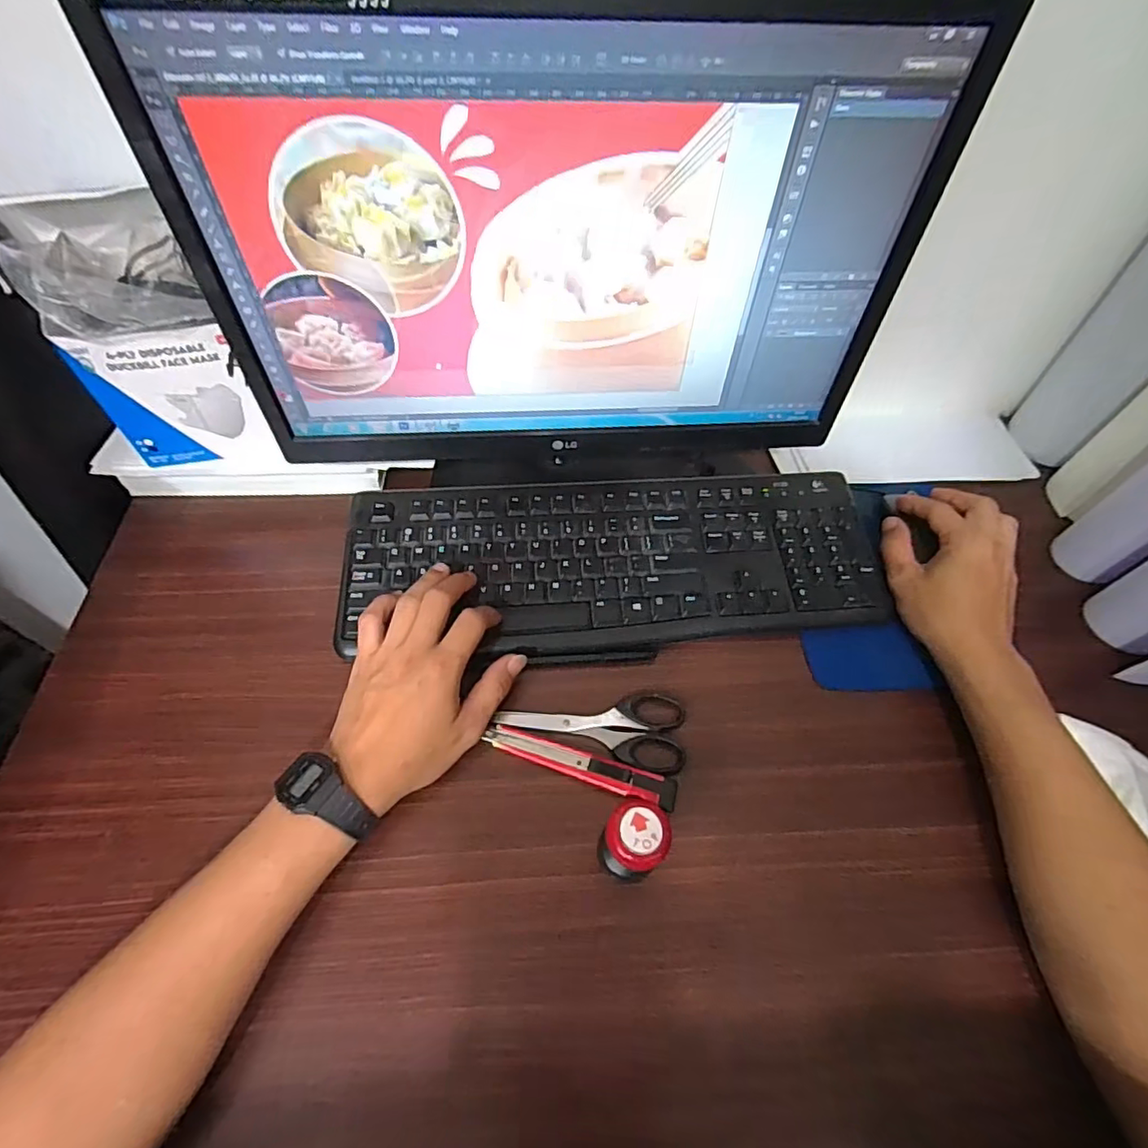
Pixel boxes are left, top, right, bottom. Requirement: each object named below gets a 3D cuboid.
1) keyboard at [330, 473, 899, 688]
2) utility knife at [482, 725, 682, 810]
[{"bbox_3d":[0.033,-0.010,0.465,0.431,0.031,0.163,-1,56,-2],"label":"keyboard"},{"bbox_3d":[0.004,0.130,0.386,0.133,0.010,0.019,18,57,8],"label":"utility knife"}]

